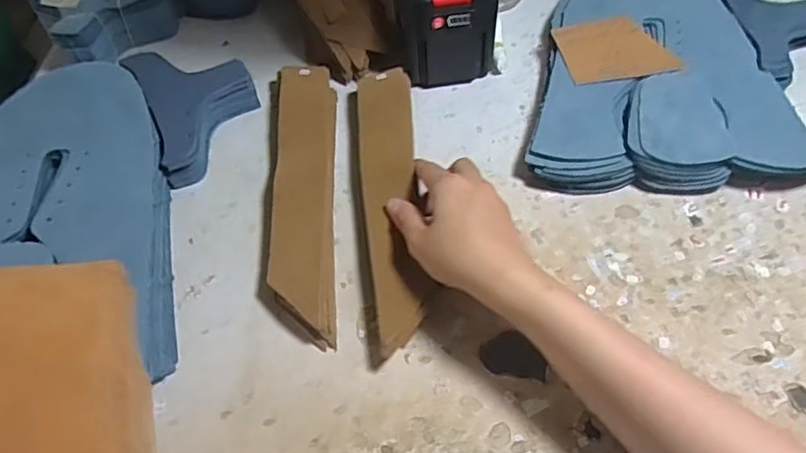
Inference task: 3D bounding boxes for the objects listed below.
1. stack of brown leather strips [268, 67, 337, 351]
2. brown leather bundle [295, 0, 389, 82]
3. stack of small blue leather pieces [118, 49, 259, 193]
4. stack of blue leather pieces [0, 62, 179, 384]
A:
[{"bbox_3d":[-0.073,-0.031,0.472,0.044,0.027,0.248,-6,55,0],"label":"stack of brown leather strips"},{"bbox_3d":[-0.075,-0.223,0.568,0.067,0.068,0.197,-20,55,-11],"label":"brown leather bundle"},{"bbox_3d":[-0.169,-0.104,0.528,0.089,0.026,0.136,-23,56,-12],"label":"stack of small blue leather pieces"},{"bbox_3d":[-0.264,-0.016,0.458,0.204,0.027,0.270,-6,55,-1],"label":"stack of blue leather pieces"}]

